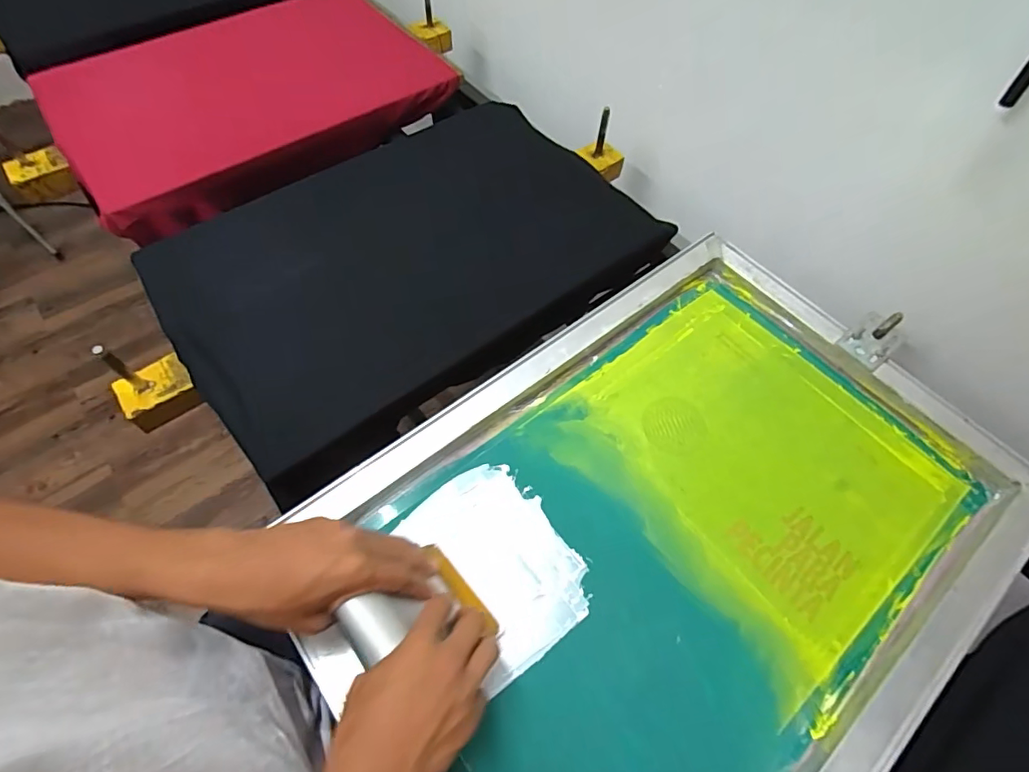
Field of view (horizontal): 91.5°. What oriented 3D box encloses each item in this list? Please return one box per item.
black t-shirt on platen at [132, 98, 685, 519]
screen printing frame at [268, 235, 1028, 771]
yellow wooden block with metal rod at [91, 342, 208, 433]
[{"bbox_3d":[-0.133,-0.201,0.678,0.622,0.041,0.432,-34,67,-18],"label":"black t-shirt on platen"},{"bbox_3d":[0.157,0.133,0.492,0.644,0.038,0.462,-34,65,-20],"label":"screen printing frame"},{"bbox_3d":[-0.419,-0.007,0.569,0.076,0.100,0.061,-31,66,-17],"label":"yellow wooden block with metal rod"}]

